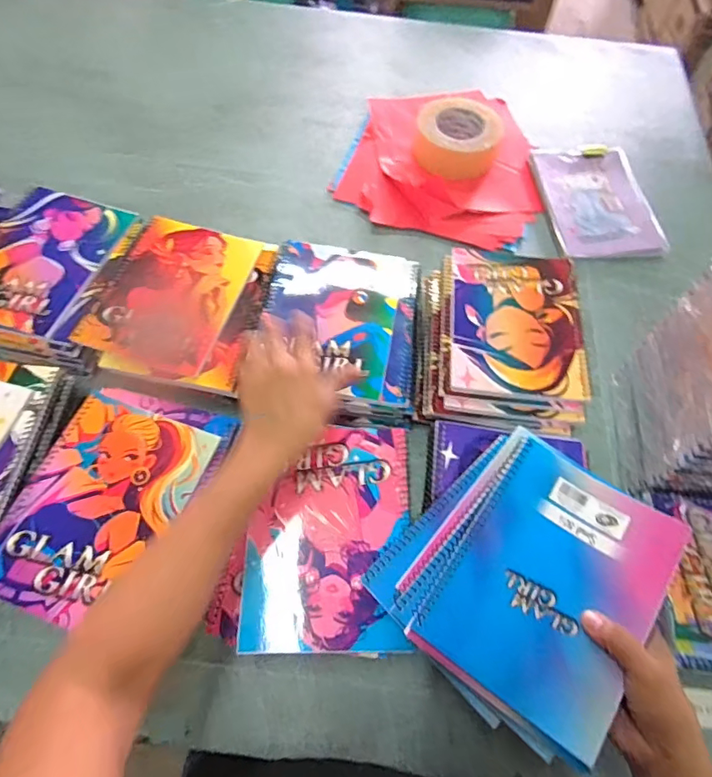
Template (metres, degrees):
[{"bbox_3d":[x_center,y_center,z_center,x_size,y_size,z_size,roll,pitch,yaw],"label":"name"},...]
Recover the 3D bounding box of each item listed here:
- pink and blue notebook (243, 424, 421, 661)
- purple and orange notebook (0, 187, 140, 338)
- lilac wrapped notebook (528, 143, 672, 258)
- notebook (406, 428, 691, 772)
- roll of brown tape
[{"bbox_3d":[-0.024,0.128,0.458,0.141,0.012,0.195,2,63,-3],"label":"pink and blue notebook"},{"bbox_3d":[-0.378,-0.159,0.605,0.159,0.011,0.195,19,63,6],"label":"purple and orange notebook"},{"bbox_3d":[0.364,-0.284,0.766,0.152,0.016,0.226,-3,63,-5],"label":"lilac wrapped notebook"},{"bbox_3d":[0.159,0.149,0.410,0.149,0.025,0.206,33,65,12],"label":"notebook"},{"bbox_3d":[0.157,-0.382,0.776,0.123,0.059,0.114,2,63,-3],"label":"roll of brown tape"}]

